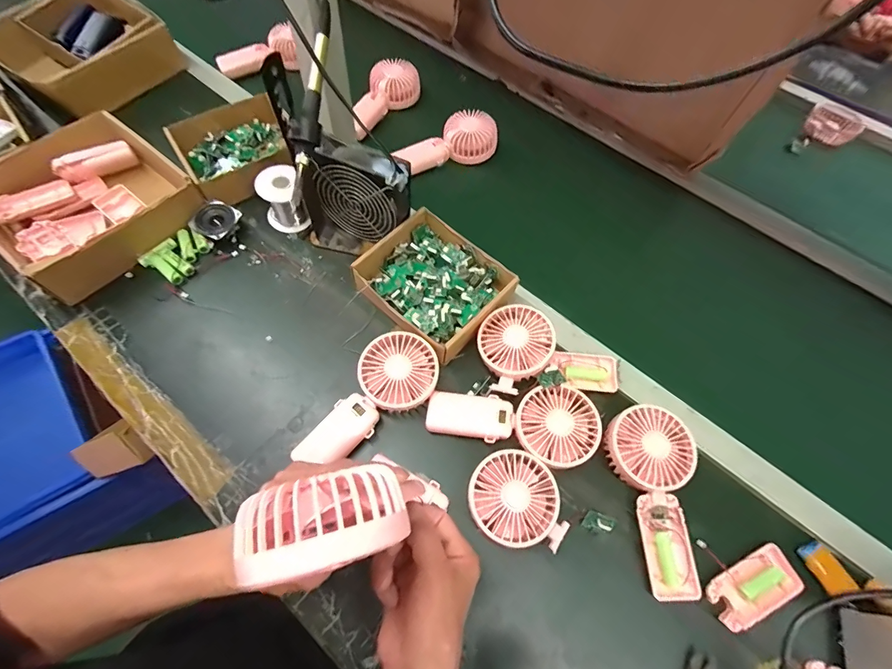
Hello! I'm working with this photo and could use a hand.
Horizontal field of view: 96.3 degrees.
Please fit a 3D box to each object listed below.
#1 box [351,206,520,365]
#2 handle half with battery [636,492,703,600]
[{"bbox_3d":[-0.012,-0.062,0.516,0.171,0.055,0.153,38,66,14],"label":"box"},{"bbox_3d":[0.228,0.217,0.408,0.045,0.024,0.094,1,63,-5],"label":"handle half with battery"}]

